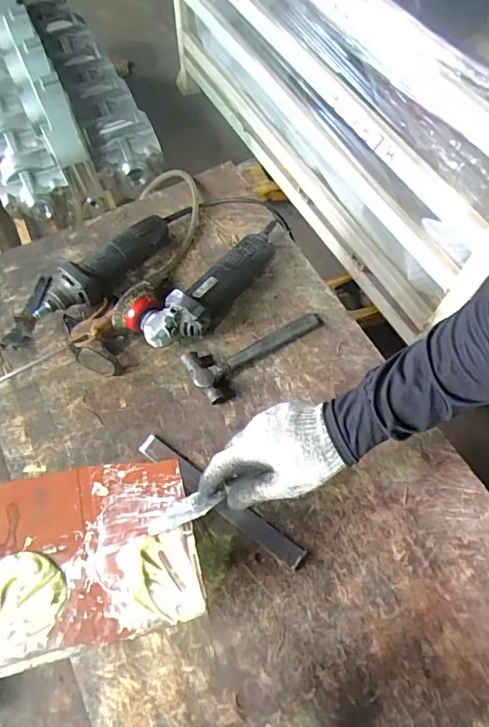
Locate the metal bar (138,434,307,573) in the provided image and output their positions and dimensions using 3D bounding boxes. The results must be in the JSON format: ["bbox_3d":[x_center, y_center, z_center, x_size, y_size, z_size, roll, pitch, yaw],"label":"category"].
[{"bbox_3d":[-0.036,0.187,0.662,0.275,0.014,0.034,34,68,18],"label":"metal bar"}]

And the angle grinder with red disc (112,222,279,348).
[{"bbox_3d":[-0.052,-0.136,0.791,0.331,0.069,0.115,-42,68,-18],"label":"angle grinder with red disc"}]

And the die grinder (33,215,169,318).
[{"bbox_3d":[-0.250,-0.176,0.839,0.074,0.064,0.284,35,69,19],"label":"die grinder"}]

